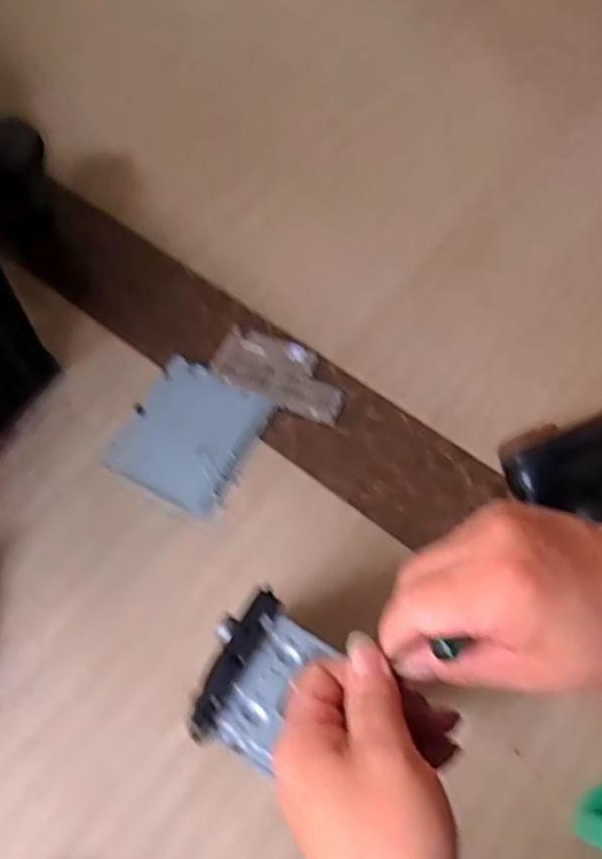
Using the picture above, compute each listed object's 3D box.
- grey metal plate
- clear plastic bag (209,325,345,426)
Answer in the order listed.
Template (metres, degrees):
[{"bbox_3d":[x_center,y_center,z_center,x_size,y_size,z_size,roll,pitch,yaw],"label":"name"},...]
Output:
[{"bbox_3d":[-0.141,0.004,0.864,0.156,0.012,0.174,25,65,11],"label":"grey metal plate"},{"bbox_3d":[-0.027,-0.078,0.904,0.185,0.010,0.097,21,64,9],"label":"clear plastic bag"}]

